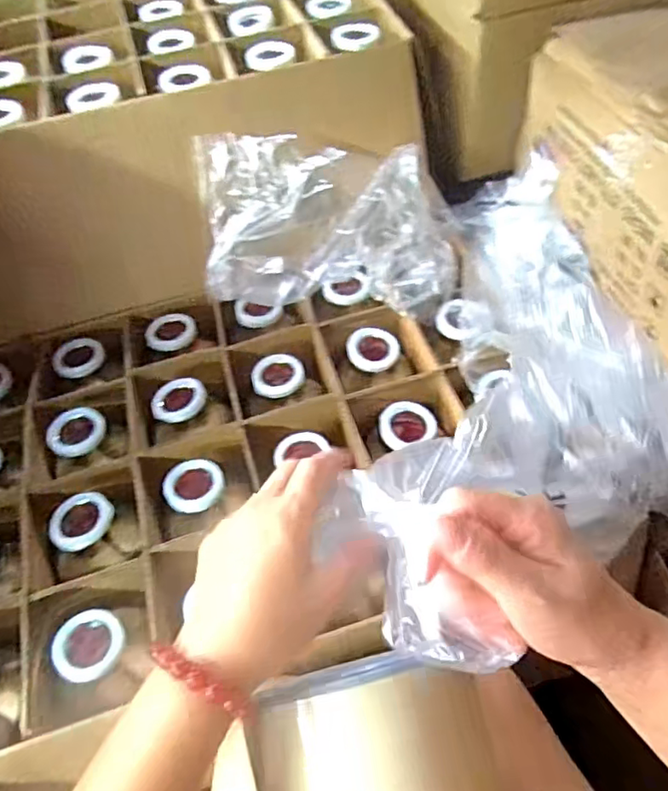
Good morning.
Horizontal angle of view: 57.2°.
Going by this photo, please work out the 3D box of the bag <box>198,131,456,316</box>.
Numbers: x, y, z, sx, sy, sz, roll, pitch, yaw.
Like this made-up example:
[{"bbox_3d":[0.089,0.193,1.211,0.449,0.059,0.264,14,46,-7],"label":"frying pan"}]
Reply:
[{"bbox_3d":[-0.004,-0.205,0.732,0.301,0.137,0.184,-4,52,3],"label":"bag"}]

